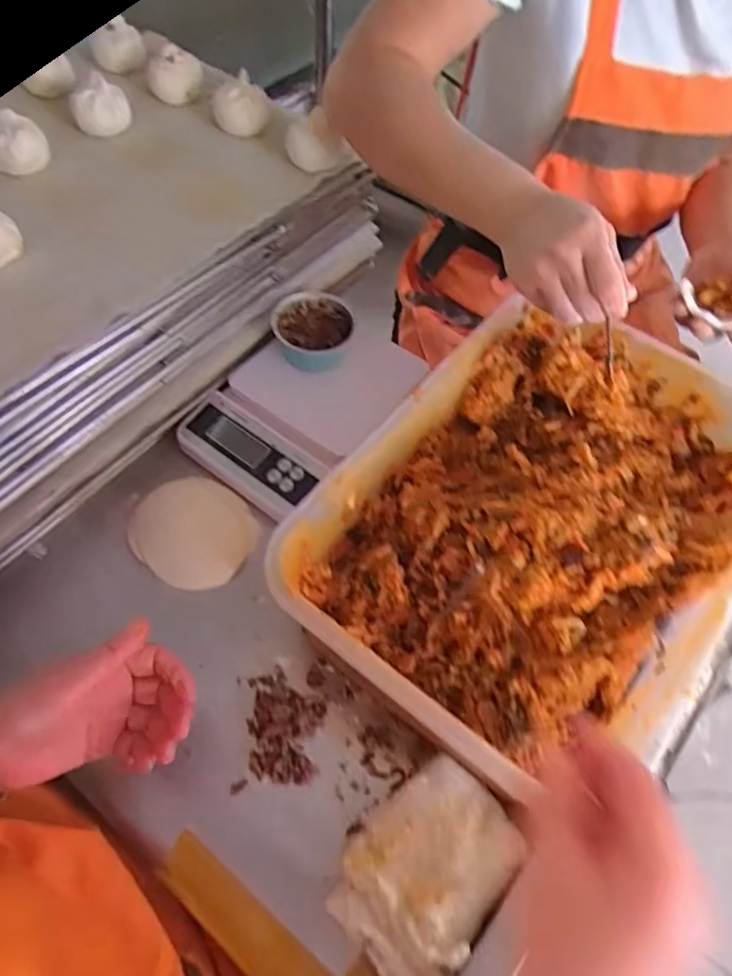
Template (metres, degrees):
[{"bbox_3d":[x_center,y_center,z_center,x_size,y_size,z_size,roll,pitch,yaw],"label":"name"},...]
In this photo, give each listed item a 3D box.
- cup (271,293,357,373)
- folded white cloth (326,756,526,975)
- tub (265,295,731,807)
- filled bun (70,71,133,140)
[{"bbox_3d":[-0.052,-0.152,0.628,0.075,0.039,0.074,2,58,-3],"label":"cup"},{"bbox_3d":[0.041,0.250,0.423,0.090,0.027,0.125,38,64,21],"label":"folded white cloth"},{"bbox_3d":[0.139,0.018,0.494,0.266,0.088,0.381,36,63,17],"label":"tub"},{"bbox_3d":[-0.255,-0.363,0.625,0.054,0.044,0.057,-21,60,-15],"label":"filled bun"}]

